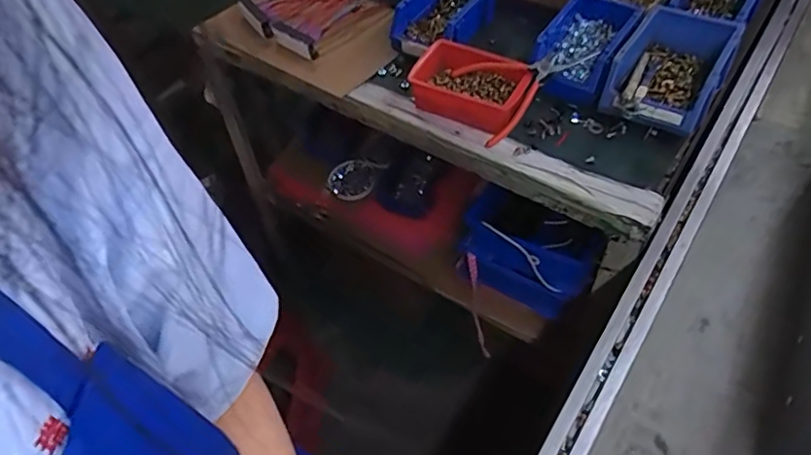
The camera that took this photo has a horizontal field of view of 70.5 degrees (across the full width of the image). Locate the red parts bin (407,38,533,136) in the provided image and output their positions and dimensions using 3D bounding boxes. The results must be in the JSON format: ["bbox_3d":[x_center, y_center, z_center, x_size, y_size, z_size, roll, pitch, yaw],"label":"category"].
[{"bbox_3d":[0.080,-0.189,0.783,0.175,0.052,0.106,26,60,22],"label":"red parts bin"}]

